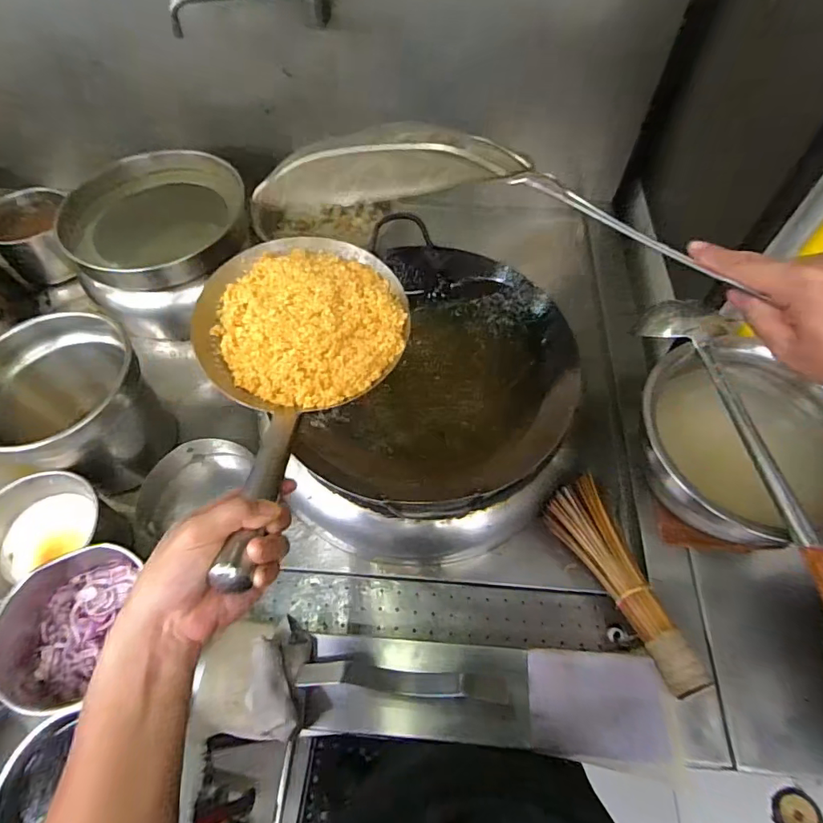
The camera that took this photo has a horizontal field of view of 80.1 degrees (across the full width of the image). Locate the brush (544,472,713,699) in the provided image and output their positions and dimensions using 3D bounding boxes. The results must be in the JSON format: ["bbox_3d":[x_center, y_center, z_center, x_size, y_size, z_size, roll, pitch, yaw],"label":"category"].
[{"bbox_3d":[0.281,0.223,0.654,0.075,0.061,0.280,-20,61,-11],"label":"brush"}]

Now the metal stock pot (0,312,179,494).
[{"bbox_3d":[-0.505,0.003,0.768,0.194,0.225,0.213,-1,59,1],"label":"metal stock pot"}]

